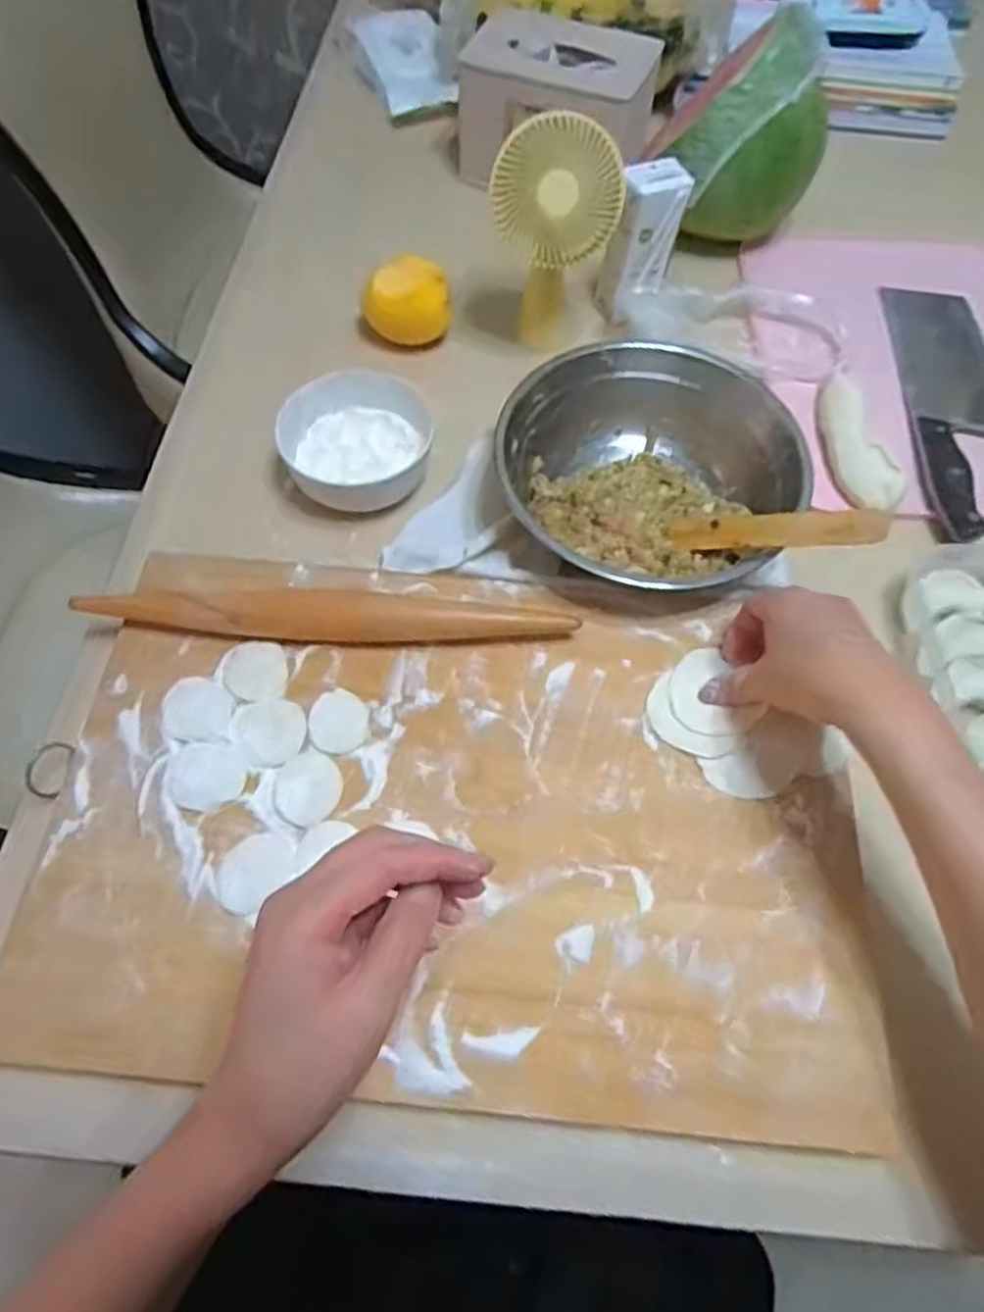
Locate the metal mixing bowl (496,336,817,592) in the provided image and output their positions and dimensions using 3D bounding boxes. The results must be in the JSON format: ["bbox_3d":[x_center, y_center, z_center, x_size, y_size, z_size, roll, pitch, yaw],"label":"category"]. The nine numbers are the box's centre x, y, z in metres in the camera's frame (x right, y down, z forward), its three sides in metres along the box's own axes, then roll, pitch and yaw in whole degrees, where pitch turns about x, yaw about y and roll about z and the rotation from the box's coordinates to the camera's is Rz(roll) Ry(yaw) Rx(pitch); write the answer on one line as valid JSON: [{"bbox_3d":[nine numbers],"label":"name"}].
[{"bbox_3d":[0.100,-0.123,0.527,0.195,0.073,0.172,32,67,14],"label":"metal mixing bowl"}]

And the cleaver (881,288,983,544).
[{"bbox_3d":[0.370,-0.199,0.614,0.079,0.019,0.279,7,61,2],"label":"cleaver"}]

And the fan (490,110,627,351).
[{"bbox_3d":[0.045,-0.308,0.582,0.090,0.168,0.037,-5,62,-5],"label":"fan"}]

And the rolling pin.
[{"bbox_3d":[-0.103,-0.025,0.488,0.300,0.037,0.034,-2,63,-3],"label":"rolling pin"}]

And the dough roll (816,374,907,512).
[{"bbox_3d":[0.275,-0.173,0.590,0.043,0.031,0.144,3,63,0],"label":"dough roll"}]

